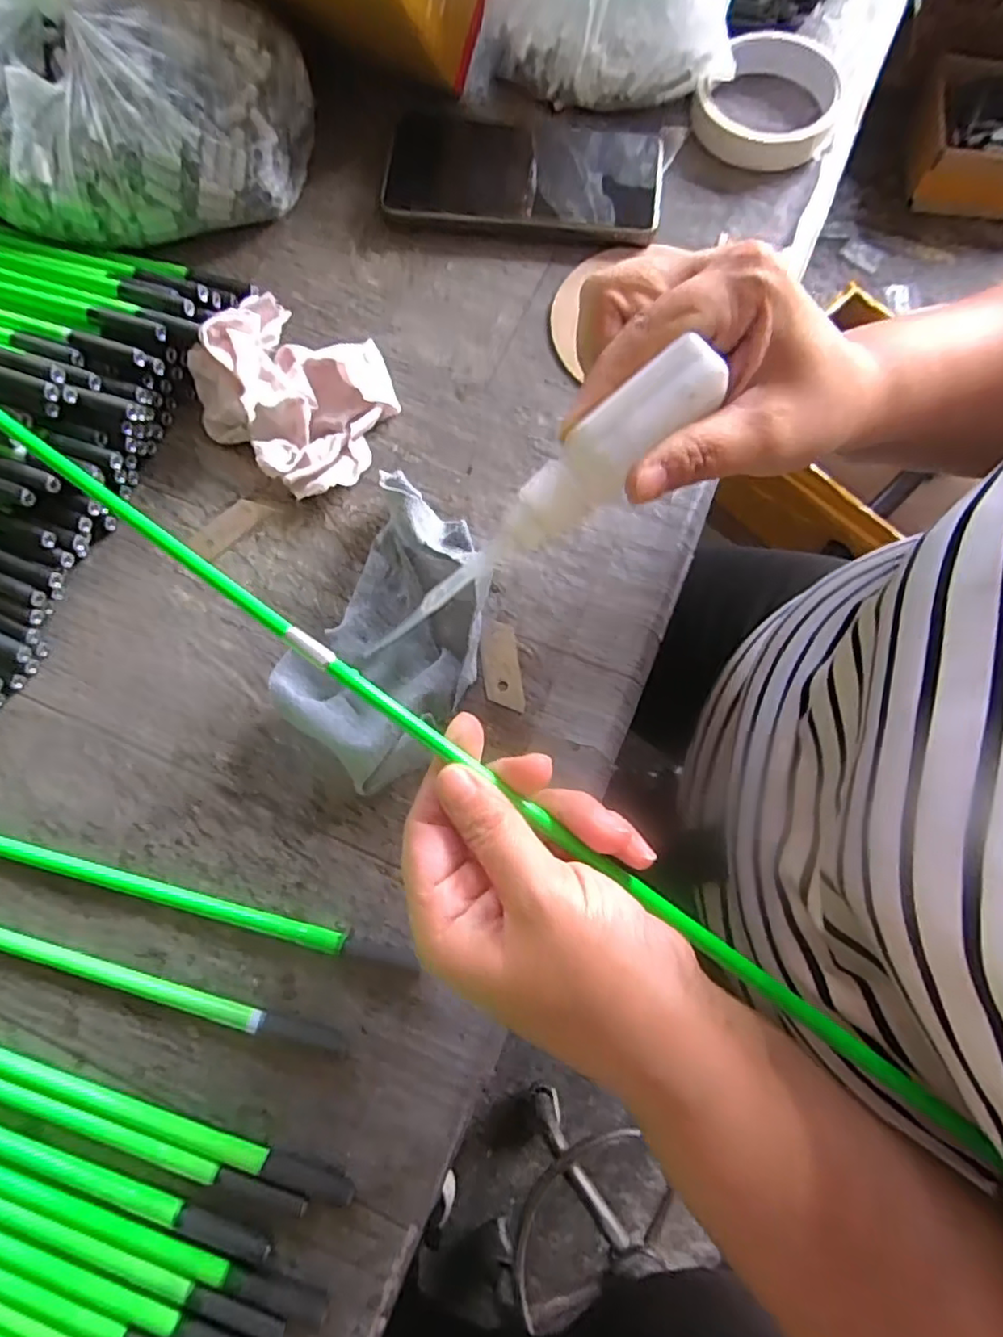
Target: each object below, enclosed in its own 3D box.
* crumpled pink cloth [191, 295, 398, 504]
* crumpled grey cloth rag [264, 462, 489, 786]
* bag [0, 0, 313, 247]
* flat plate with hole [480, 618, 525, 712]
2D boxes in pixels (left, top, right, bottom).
[{"bbox_3d":[-0.108,-0.149,0.329,0.112,0.041,0.090,38,79,9],"label":"crumpled pink cloth"},{"bbox_3d":[-0.048,-0.016,0.296,0.081,0.036,0.133,29,78,7],"label":"crumpled grey cloth rag"},{"bbox_3d":[-0.214,-0.329,0.334,0.200,0.119,0.145,-6,76,-1],"label":"bag"},{"bbox_3d":[0.000,-0.002,0.308,0.018,0.004,0.046,-8,76,-2],"label":"flat plate with hole"}]

